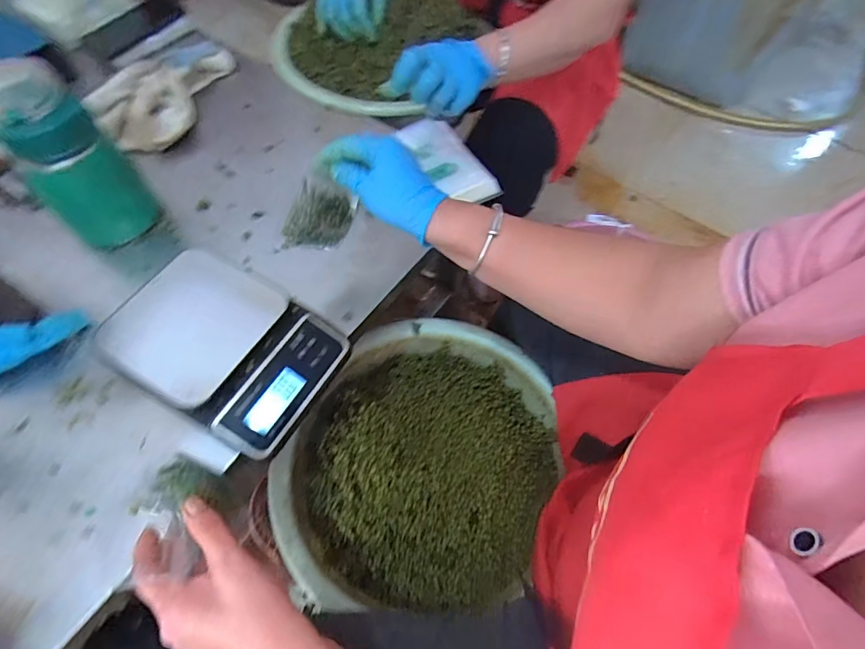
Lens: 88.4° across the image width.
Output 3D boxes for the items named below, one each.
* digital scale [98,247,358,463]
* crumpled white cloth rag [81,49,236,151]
[{"bbox_3d":[-0.213,0.020,0.453,0.211,0.059,0.152,27,63,13],"label":"digital scale"},{"bbox_3d":[-0.386,-0.350,0.661,0.108,0.050,0.227,21,62,10],"label":"crumpled white cloth rag"}]

